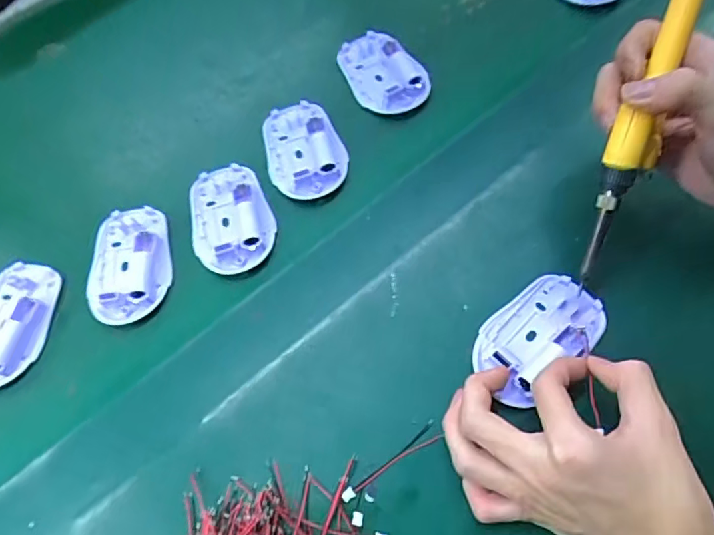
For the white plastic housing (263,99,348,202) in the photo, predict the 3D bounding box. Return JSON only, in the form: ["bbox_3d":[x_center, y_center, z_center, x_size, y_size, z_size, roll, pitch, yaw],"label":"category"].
[{"bbox_3d":[-0.043,-0.095,0.433,0.061,0.021,0.088,-18,66,-4],"label":"white plastic housing"}]

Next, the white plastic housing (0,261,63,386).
[{"bbox_3d":[-0.259,0.040,0.389,0.066,0.017,0.095,12,67,10],"label":"white plastic housing"}]

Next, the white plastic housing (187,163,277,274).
[{"bbox_3d":[-0.100,-0.039,0.412,0.062,0.017,0.090,-21,66,-5],"label":"white plastic housing"}]

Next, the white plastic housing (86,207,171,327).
[{"bbox_3d":[-0.173,-0.004,0.402,0.063,0.016,0.092,-7,65,1],"label":"white plastic housing"}]

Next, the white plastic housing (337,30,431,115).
[{"bbox_3d":[0.023,-0.167,0.451,0.054,0.026,0.085,-23,68,-8],"label":"white plastic housing"}]

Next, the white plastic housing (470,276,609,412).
[{"bbox_3d":[0.118,0.043,0.348,0.091,0.015,0.055,-37,71,-13],"label":"white plastic housing"}]

